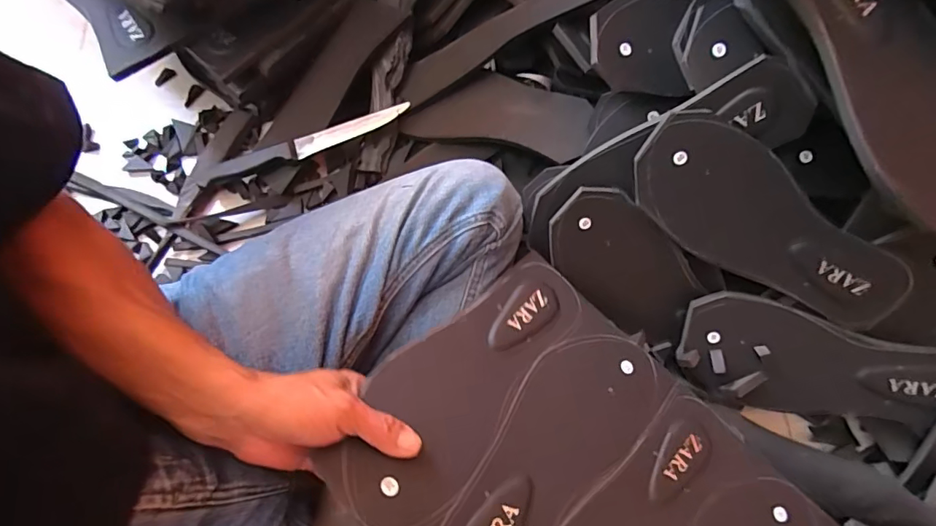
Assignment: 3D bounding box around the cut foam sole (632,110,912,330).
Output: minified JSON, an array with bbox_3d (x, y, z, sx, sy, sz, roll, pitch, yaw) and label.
[{"bbox_3d":[0.256,-0.025,0.417,0.256,0.013,0.104,39,118,-4],"label":"cut foam sole"}]

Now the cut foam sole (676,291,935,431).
[{"bbox_3d":[0.322,0.099,0.443,0.233,0.013,0.103,15,103,8],"label":"cut foam sole"}]

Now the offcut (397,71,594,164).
[{"bbox_3d":[0.031,-0.173,0.544,0.215,0.029,0.086,10,72,17],"label":"offcut"}]

